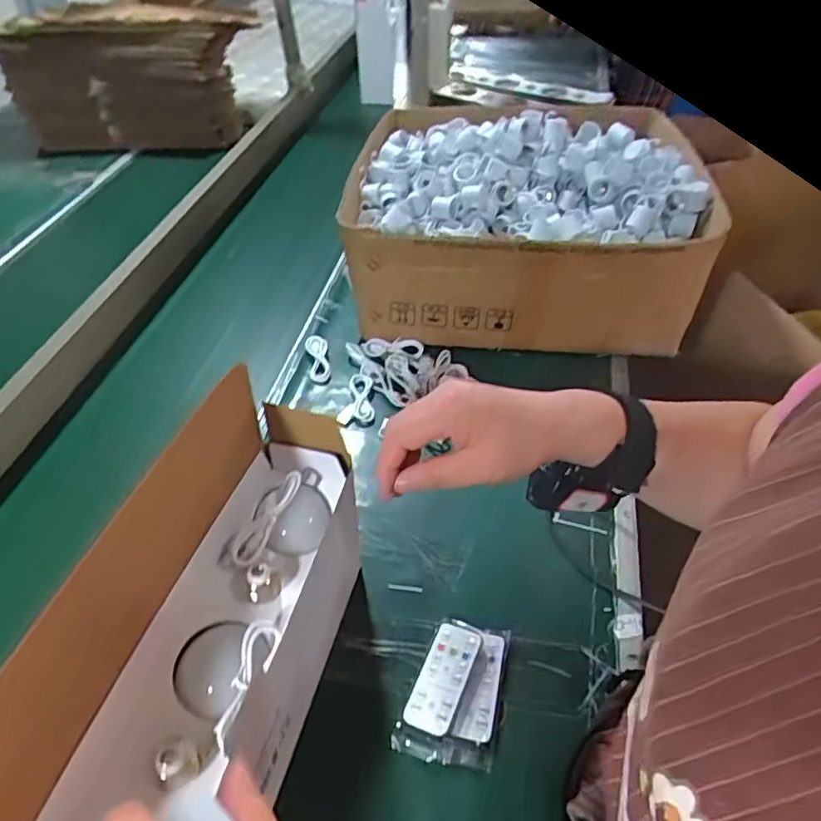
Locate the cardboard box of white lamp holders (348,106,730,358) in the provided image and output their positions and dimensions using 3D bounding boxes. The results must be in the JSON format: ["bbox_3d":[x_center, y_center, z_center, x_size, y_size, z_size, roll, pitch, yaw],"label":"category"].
[{"bbox_3d":[0.141,-0.254,0.812,0.420,0.180,0.380,1,45,1],"label":"cardboard box of white lamp holders"}]

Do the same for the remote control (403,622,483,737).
[{"bbox_3d":[0.026,0.212,0.485,0.041,0.005,0.083,6,48,28],"label":"remote control"}]

